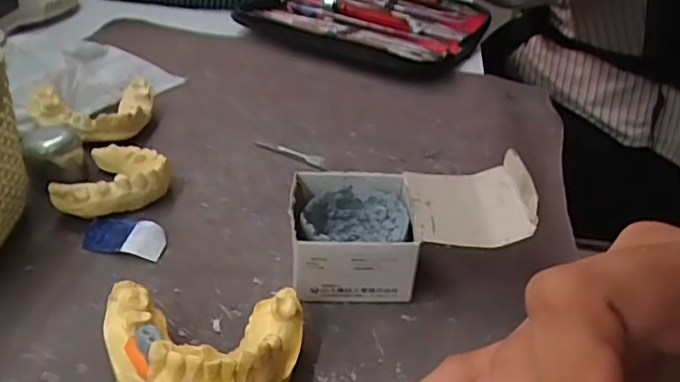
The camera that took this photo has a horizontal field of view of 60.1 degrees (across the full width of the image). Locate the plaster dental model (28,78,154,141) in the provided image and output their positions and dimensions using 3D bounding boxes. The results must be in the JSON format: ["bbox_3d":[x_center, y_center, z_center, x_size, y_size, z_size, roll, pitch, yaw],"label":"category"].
[{"bbox_3d":[-0.148,-0.048,0.360,0.070,0.024,0.045,-17,41,-28],"label":"plaster dental model"}]

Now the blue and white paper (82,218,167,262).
[{"bbox_3d":[-0.105,0.022,0.287,0.041,0.007,0.020,10,36,7],"label":"blue and white paper"}]

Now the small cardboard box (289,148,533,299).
[{"bbox_3d":[0.030,0.016,0.277,0.107,0.049,0.057,2,36,-5],"label":"small cardboard box"}]

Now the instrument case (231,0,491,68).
[{"bbox_3d":[0.026,-0.164,0.555,0.202,0.028,0.169,18,37,16],"label":"instrument case"}]

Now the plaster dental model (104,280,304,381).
[{"bbox_3d":[-0.048,0.059,0.215,0.072,0.040,0.057,-3,37,-12],"label":"plaster dental model"}]

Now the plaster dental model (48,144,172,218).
[{"bbox_3d":[-0.124,-0.008,0.315,0.057,0.019,0.051,-14,40,-25],"label":"plaster dental model"}]

